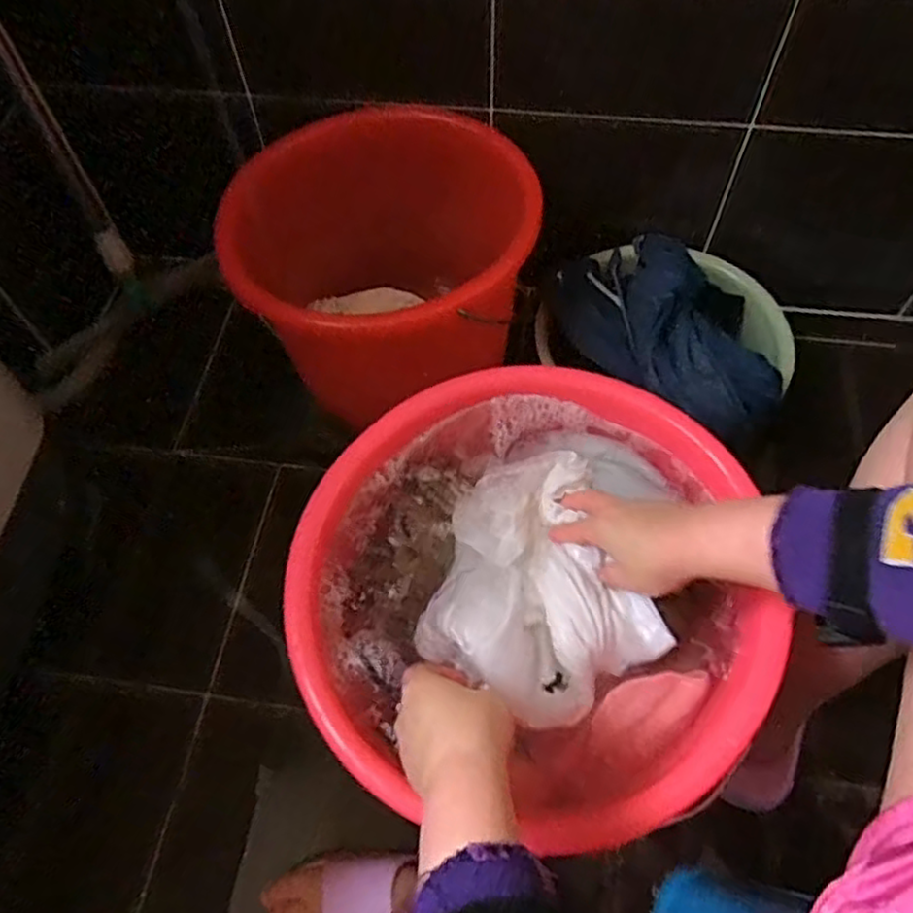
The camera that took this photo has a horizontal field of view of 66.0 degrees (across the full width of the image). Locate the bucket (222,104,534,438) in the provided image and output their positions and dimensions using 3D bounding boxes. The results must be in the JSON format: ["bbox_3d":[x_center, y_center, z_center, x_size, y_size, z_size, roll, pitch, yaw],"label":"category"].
[{"bbox_3d":[-0.087,-0.210,0.872,0.336,0.264,0.339,-1,60,2],"label":"bucket"}]

